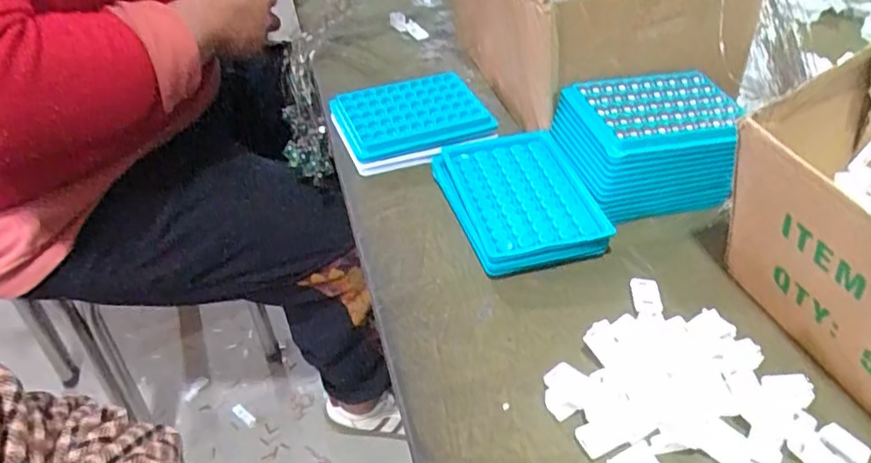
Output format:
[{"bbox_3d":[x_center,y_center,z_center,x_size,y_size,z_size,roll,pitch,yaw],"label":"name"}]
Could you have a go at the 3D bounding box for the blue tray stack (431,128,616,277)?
[{"bbox_3d":[0.061,-0.027,0.474,0.103,0.026,0.136,-12,44,-11],"label":"blue tray stack"}]

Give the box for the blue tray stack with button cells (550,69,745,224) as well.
[{"bbox_3d":[0.170,-0.070,0.487,0.137,0.073,0.094,-7,44,-6],"label":"blue tray stack with button cells"}]

